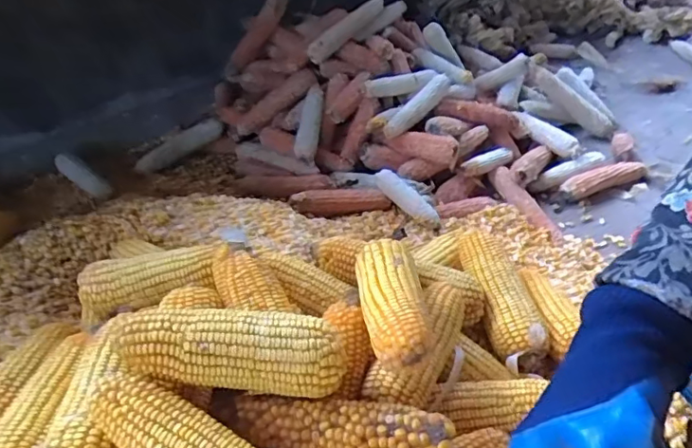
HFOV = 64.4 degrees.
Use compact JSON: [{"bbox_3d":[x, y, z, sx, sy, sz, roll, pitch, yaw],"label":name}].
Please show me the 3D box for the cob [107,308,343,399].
[{"bbox_3d":[-0.087,0.097,0.428,0.170,0.050,0.056,-1,40,-4],"label":"cob"}]

